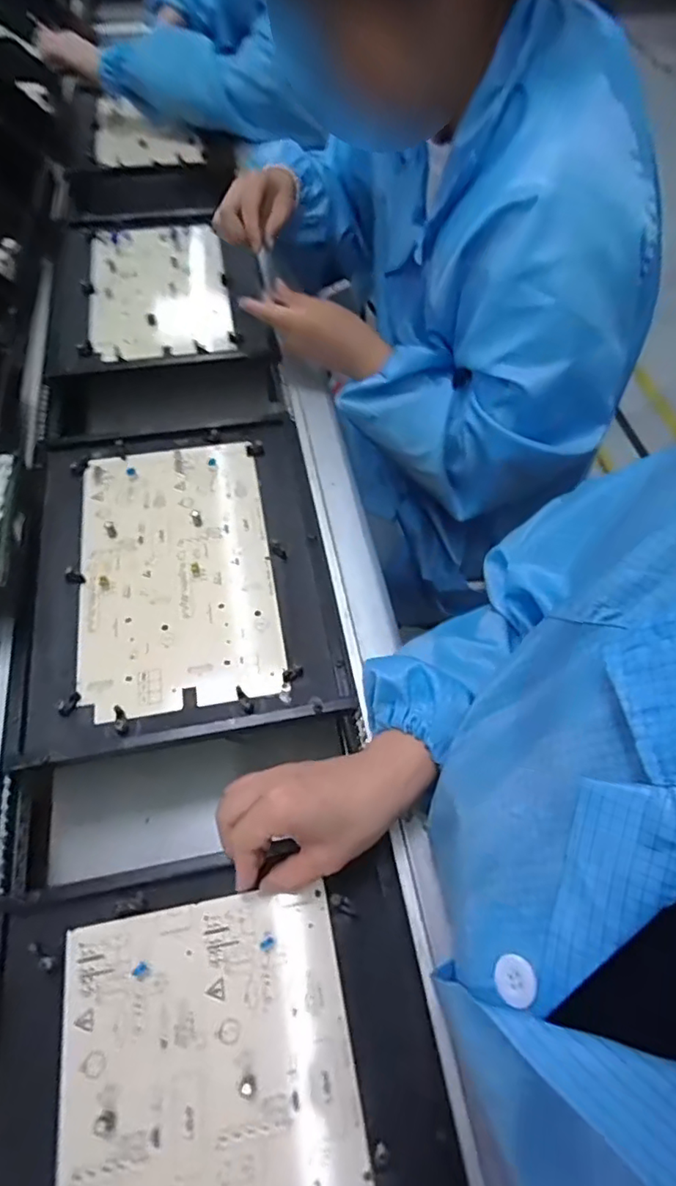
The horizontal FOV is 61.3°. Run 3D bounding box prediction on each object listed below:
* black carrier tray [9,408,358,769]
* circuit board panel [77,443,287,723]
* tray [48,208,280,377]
[{"bbox_3d":[-0.147,-0.034,0.539,0.262,0.017,0.349,-9,60,-7],"label":"black carrier tray"},{"bbox_3d":[-0.151,-0.027,0.539,0.172,0.008,0.282,-8,60,-7],"label":"circuit board panel"},{"bbox_3d":[-0.236,-0.423,0.758,0.258,0.023,0.348,-8,60,-7],"label":"tray"}]

